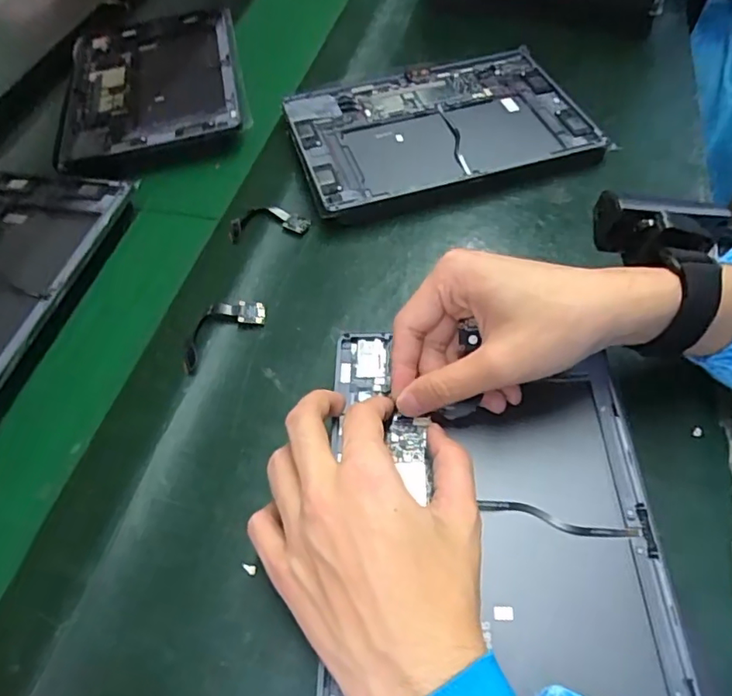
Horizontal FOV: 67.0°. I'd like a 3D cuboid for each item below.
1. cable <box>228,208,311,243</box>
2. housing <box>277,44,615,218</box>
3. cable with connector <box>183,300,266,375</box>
[{"bbox_3d":[-0.081,-0.106,0.460,0.065,0.018,0.030,-13,54,-6],"label":"cable"},{"bbox_3d":[0.065,-0.202,0.515,0.256,0.027,0.175,-14,55,-7],"label":"housing"},{"bbox_3d":[-0.108,-0.015,0.402,0.074,0.010,0.034,-39,61,-22],"label":"cable with connector"}]

